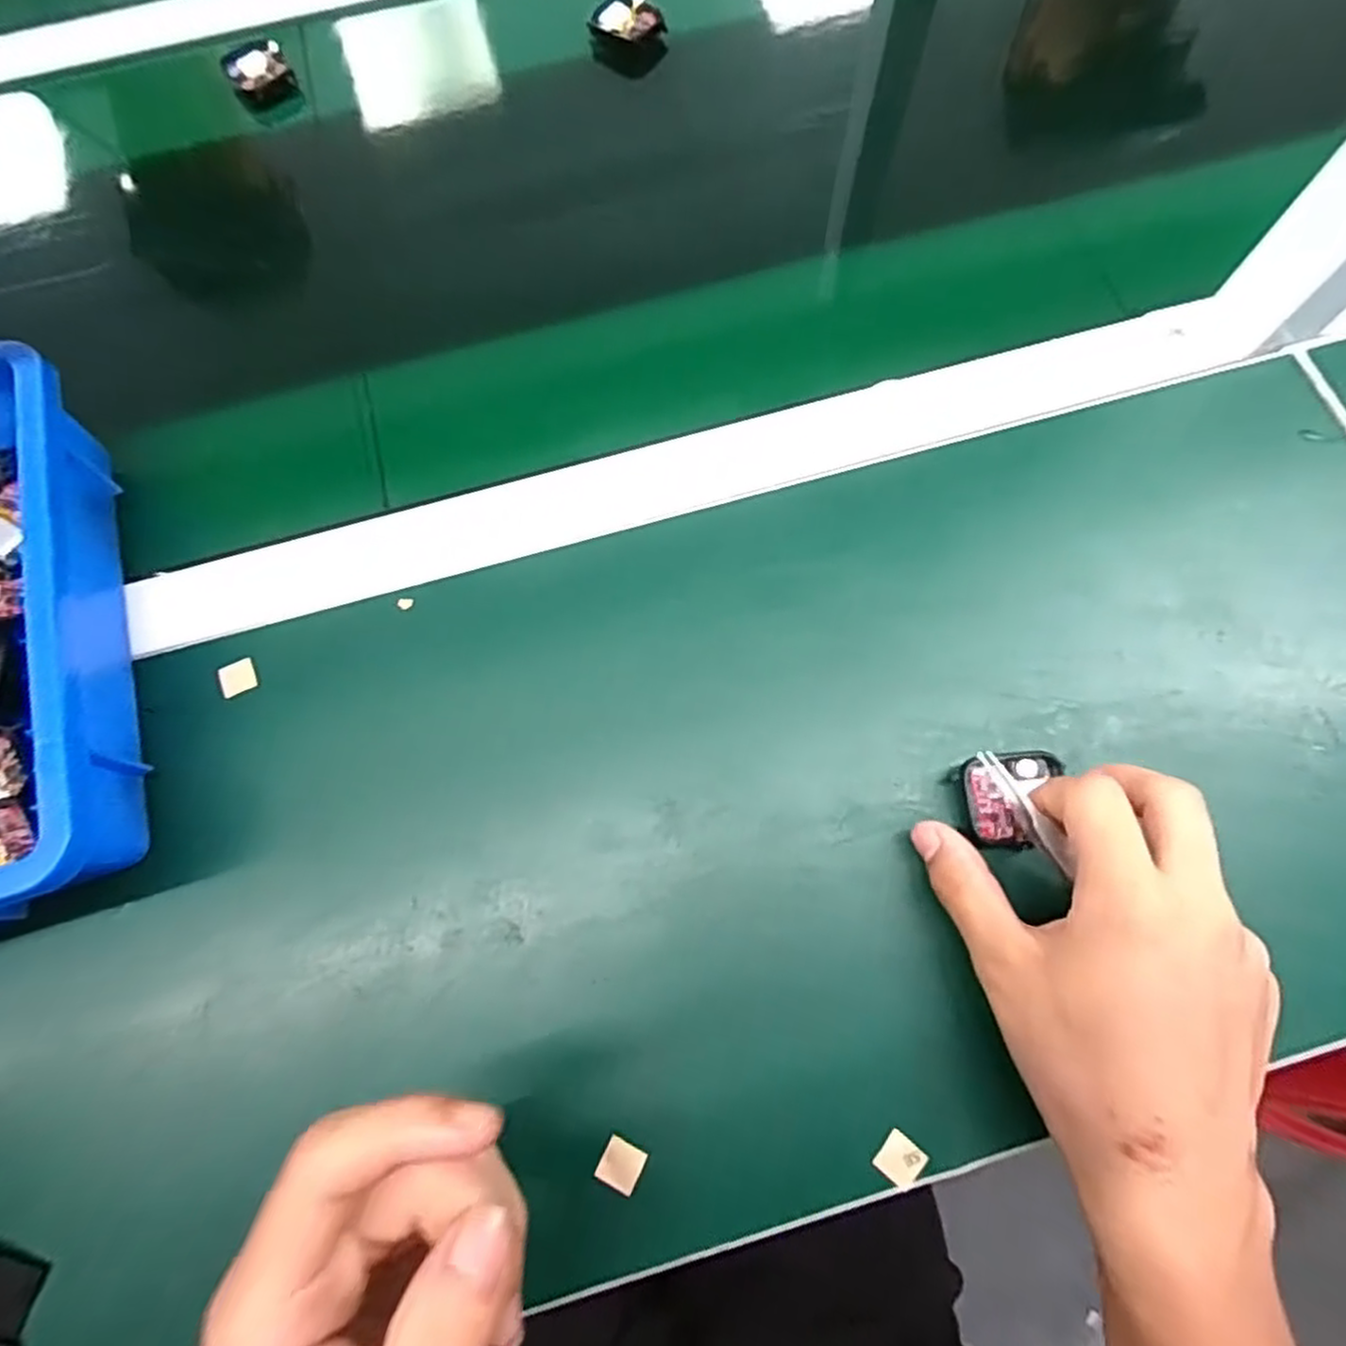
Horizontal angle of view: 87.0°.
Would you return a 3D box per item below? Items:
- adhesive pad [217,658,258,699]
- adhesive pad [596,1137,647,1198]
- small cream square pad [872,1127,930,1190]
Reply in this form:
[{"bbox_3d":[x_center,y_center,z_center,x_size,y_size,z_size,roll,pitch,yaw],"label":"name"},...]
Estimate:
[{"bbox_3d":[-0.205,0.002,0.333,0.015,0.004,0.015,-25,73,-6],"label":"adhesive pad"},{"bbox_3d":[-0.020,0.189,0.272,0.015,0.004,0.015,25,75,10],"label":"adhesive pad"},{"bbox_3d":[0.087,0.185,0.269,0.015,0.004,0.016,37,77,13],"label":"small cream square pad"}]

